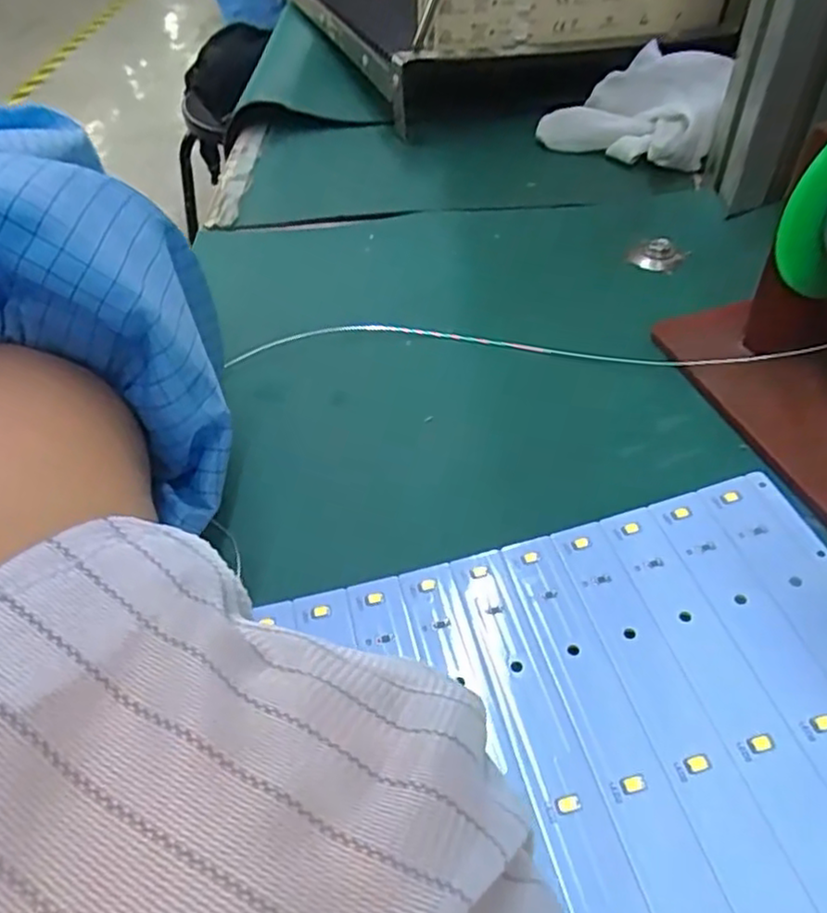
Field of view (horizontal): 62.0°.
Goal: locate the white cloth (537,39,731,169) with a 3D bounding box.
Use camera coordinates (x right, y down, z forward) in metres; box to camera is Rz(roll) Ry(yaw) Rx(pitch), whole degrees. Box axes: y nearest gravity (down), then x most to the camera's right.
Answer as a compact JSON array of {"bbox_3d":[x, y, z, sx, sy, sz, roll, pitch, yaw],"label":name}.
[{"bbox_3d":[0.118,-0.190,0.379,0.099,0.053,0.056,30,54,27],"label":"white cloth"}]

